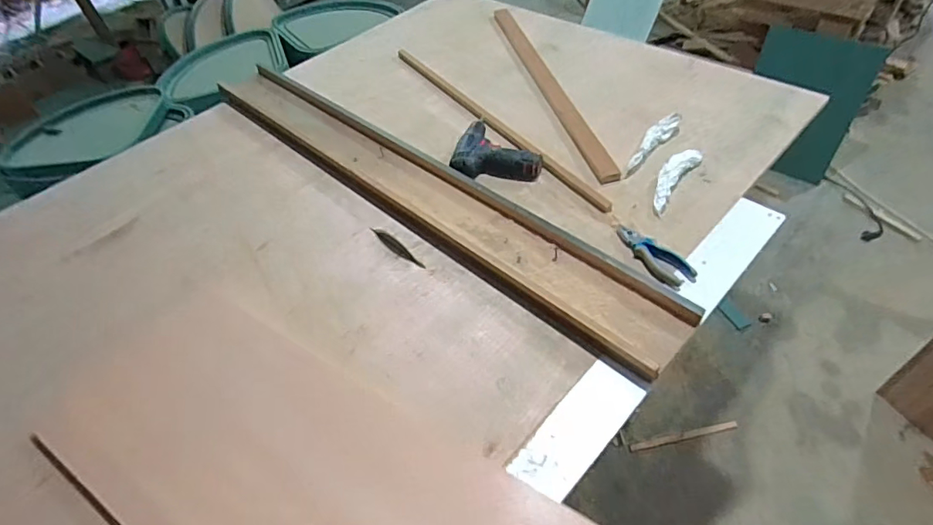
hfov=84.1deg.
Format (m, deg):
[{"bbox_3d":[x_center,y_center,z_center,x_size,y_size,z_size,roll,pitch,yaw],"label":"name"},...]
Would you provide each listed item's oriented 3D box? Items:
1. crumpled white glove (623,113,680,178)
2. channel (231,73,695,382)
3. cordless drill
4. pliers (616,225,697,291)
[{"bbox_3d":[0.386,-0.253,1.085,0.039,0.033,0.203,34,61,29],"label":"crumpled white glove"},{"bbox_3d":[-0.126,-0.177,1.067,1.220,0.046,0.156,35,62,29],"label":"channel"},{"bbox_3d":[0.072,-0.232,1.090,0.181,0.049,0.137,13,53,16],"label":"cordless drill"},{"bbox_3d":[0.317,-0.015,0.893,0.050,0.027,0.158,-34,55,-21],"label":"pliers"}]

